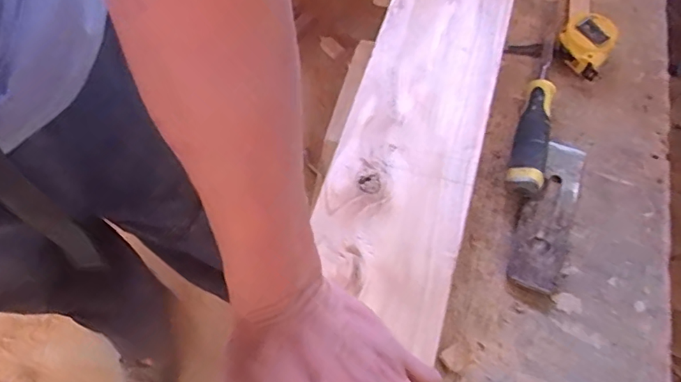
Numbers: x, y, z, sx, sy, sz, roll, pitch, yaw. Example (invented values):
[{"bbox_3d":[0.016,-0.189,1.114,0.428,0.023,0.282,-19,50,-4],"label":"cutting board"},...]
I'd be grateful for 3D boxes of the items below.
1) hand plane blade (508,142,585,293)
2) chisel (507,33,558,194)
[{"bbox_3d":[0.193,0.019,0.461,0.045,0.010,0.153,20,61,13],"label":"hand plane blade"},{"bbox_3d":[0.199,-0.082,0.508,0.029,0.029,0.201,15,65,11],"label":"chisel"}]

